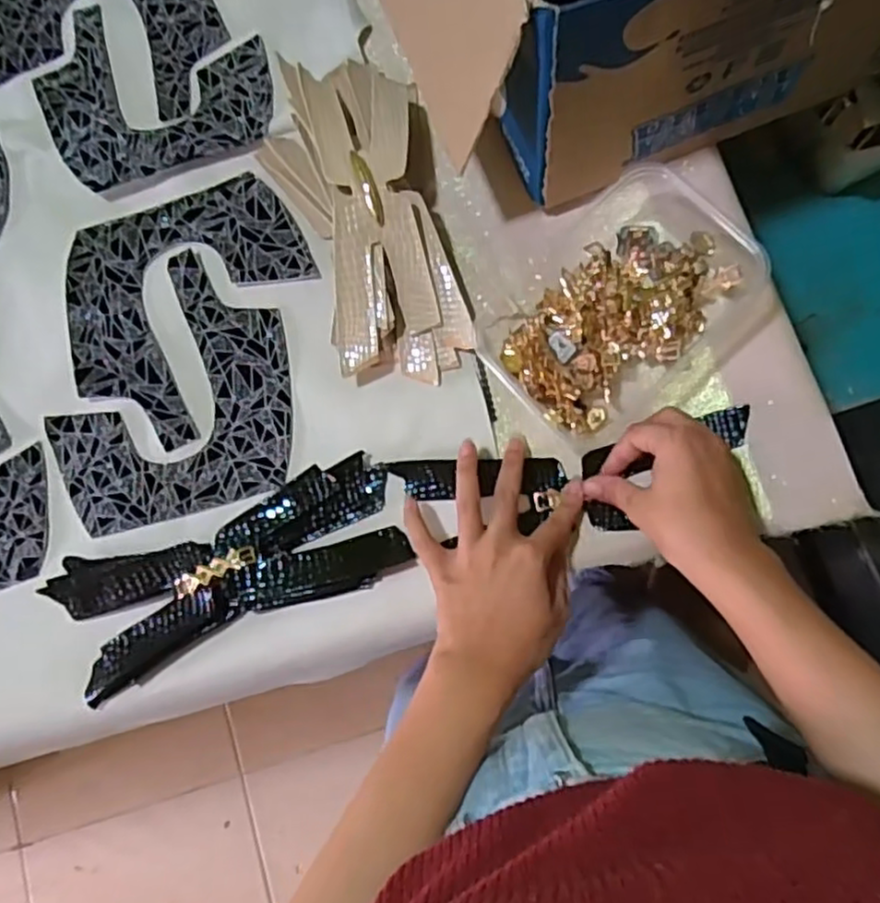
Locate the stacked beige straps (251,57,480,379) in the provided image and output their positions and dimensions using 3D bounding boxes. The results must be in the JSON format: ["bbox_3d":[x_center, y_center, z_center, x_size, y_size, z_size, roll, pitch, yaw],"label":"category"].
[{"bbox_3d":[-0.059,-0.175,0.501,0.116,0.048,0.257,-14,80,2],"label":"stacked beige straps"}]

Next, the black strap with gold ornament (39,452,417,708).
[{"bbox_3d":[-0.143,0.083,0.479,0.234,0.030,0.090,-22,80,1],"label":"black strap with gold ornament"}]

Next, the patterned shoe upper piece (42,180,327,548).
[{"bbox_3d":[-0.192,-0.074,0.516,0.178,0.012,0.259,6,85,3],"label":"patterned shoe upper piece"}]

